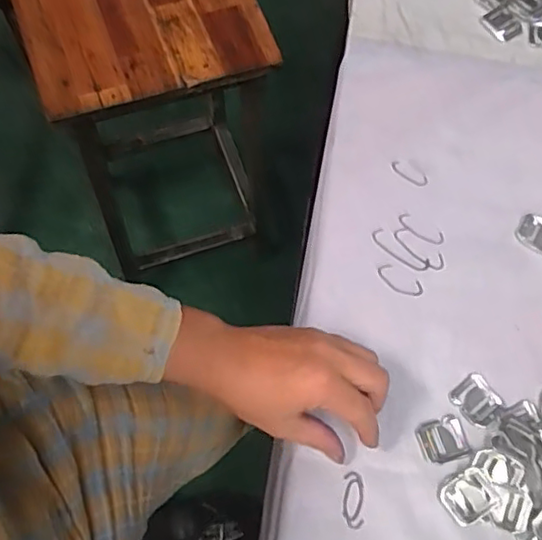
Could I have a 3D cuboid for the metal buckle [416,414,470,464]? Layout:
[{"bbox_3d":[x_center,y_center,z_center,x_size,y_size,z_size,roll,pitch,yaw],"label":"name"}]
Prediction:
[{"bbox_3d":[0.127,0.125,0.450,0.034,0.004,0.030,-13,68,-8],"label":"metal buckle"}]

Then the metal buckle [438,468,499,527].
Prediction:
[{"bbox_3d":[0.141,0.161,0.433,0.036,0.007,0.030,-28,71,-13],"label":"metal buckle"}]

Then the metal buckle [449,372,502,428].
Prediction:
[{"bbox_3d":[0.156,0.099,0.460,0.032,0.004,0.035,-35,73,-15],"label":"metal buckle"}]

